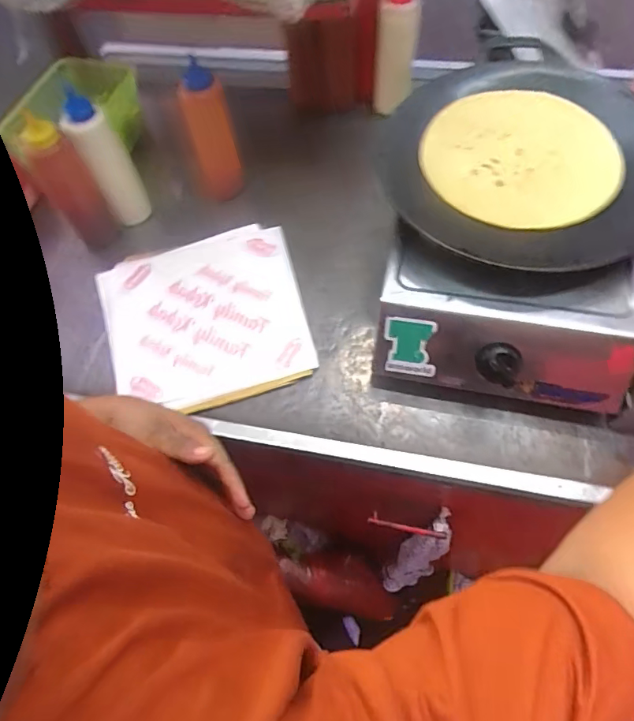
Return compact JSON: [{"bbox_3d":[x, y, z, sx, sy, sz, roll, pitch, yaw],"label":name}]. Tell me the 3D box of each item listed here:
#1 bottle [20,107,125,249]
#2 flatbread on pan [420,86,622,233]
[{"bbox_3d":[-0.344,-0.237,0.707,0.062,0.221,0.066,-35,67,-15],"label":"bottle"},{"bbox_3d":[0.241,-0.243,0.583,0.212,0.018,0.217,27,67,15],"label":"flatbread on pan"}]

